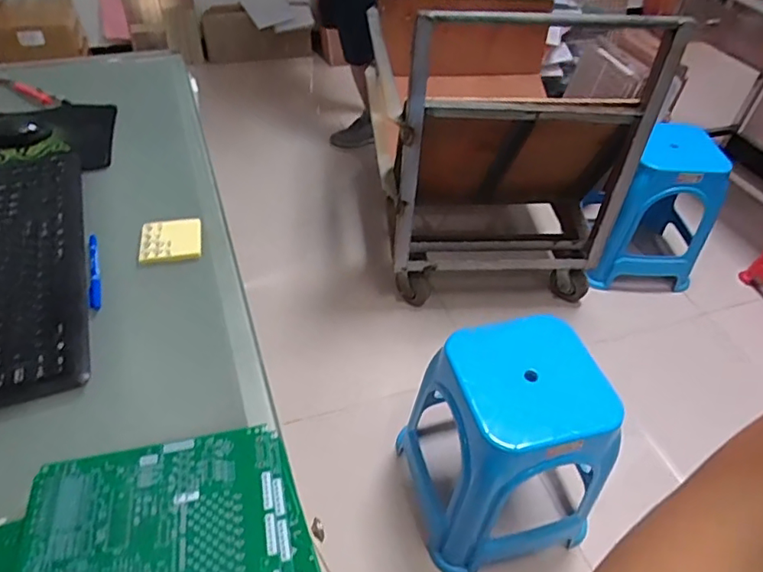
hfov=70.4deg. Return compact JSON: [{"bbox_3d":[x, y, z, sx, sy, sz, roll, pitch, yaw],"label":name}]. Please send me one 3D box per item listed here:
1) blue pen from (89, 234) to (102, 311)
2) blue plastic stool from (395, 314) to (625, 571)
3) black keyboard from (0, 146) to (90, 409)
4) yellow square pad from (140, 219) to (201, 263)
[{"bbox_3d":[-0.365,-0.022,0.687,0.013,0.009,0.126,-12,47,-16],"label":"blue pen"},{"bbox_3d":[0.242,0.325,1.092,0.314,0.419,0.315,-10,47,-14],"label":"blue plastic stool"},{"bbox_3d":[-0.473,-0.050,0.695,0.157,0.021,0.492,-14,48,-18],"label":"black keyboard"},{"bbox_3d":[-0.286,-0.064,0.737,0.079,0.008,0.085,-6,46,-11],"label":"yellow square pad"}]

